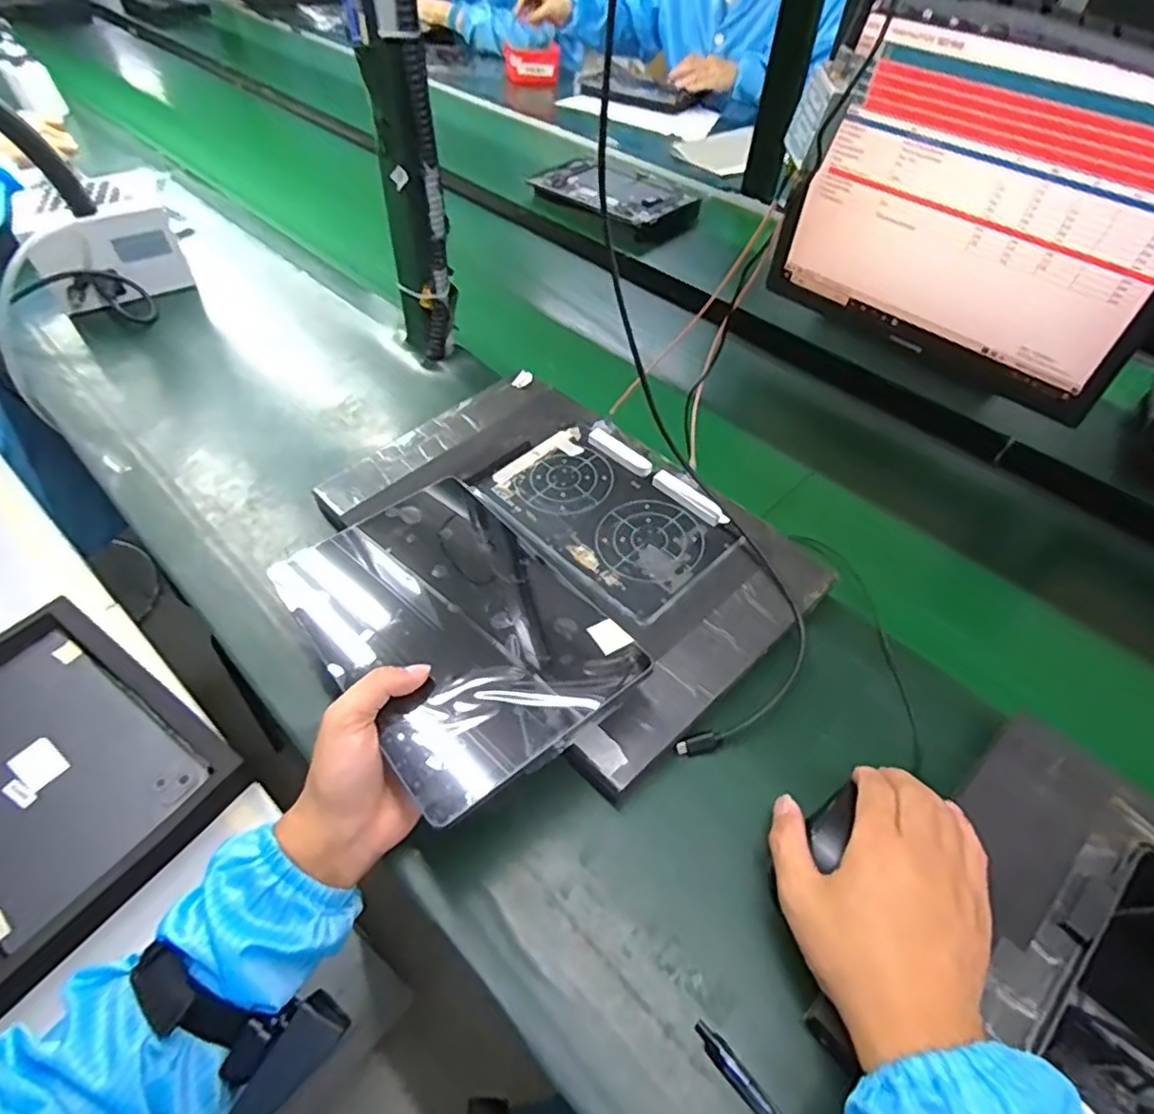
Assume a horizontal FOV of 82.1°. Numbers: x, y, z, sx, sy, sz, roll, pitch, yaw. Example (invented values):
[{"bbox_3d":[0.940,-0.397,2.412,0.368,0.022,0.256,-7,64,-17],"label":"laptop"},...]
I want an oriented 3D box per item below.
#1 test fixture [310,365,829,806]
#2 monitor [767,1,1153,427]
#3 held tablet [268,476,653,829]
[{"bbox_3d":[-0.015,-0.025,0.576,0.267,0.040,0.393,-35,59,-28],"label":"test fixture"},{"bbox_3d":[0.381,-0.321,0.640,0.057,0.261,0.359,-35,59,-28],"label":"monitor"},{"bbox_3d":[-0.090,0.042,0.463,0.162,0.009,0.247,-32,53,-22],"label":"held tablet"}]

